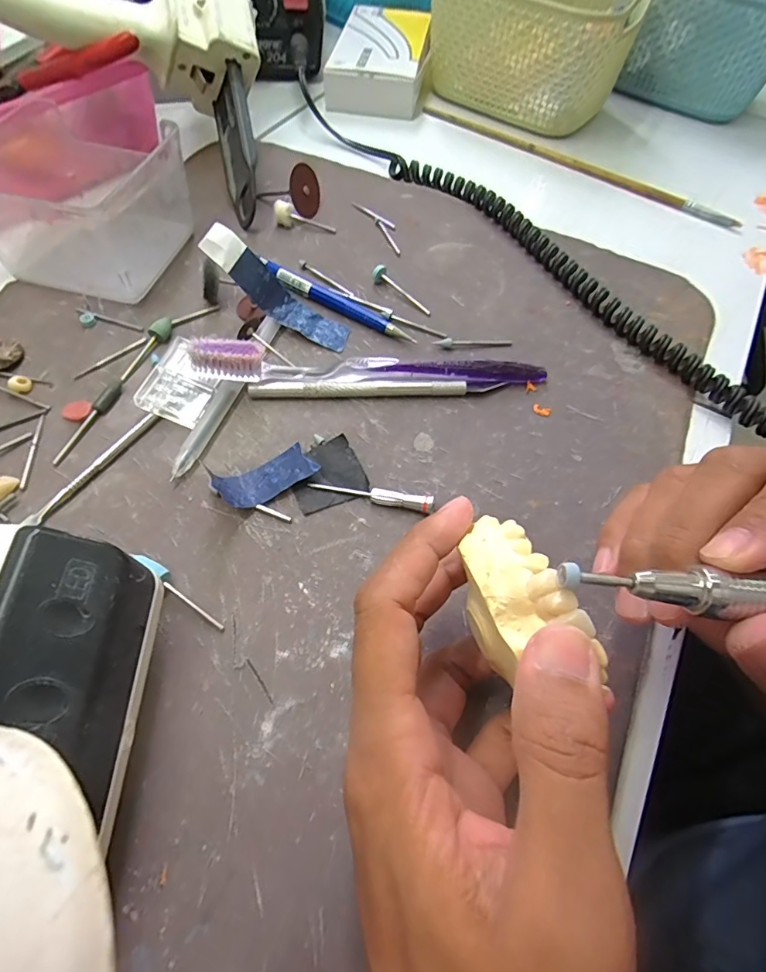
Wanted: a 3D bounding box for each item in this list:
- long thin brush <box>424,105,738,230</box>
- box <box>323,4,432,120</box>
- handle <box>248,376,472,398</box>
[{"bbox_3d":[0.151,-0.268,0.398,0.276,0.008,0.012,33,63,15],"label":"long thin brush"},{"bbox_3d":[0.001,-0.397,0.449,0.083,0.033,0.147,9,60,2],"label":"box"},{"bbox_3d":[-0.013,-0.052,0.259,0.113,0.010,0.008,-1,60,-4],"label":"handle"}]

